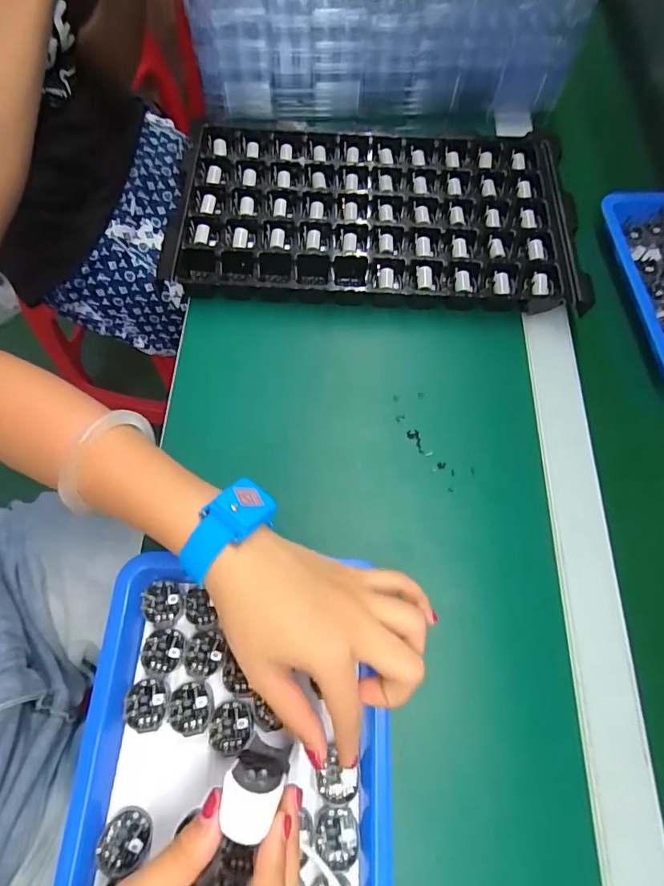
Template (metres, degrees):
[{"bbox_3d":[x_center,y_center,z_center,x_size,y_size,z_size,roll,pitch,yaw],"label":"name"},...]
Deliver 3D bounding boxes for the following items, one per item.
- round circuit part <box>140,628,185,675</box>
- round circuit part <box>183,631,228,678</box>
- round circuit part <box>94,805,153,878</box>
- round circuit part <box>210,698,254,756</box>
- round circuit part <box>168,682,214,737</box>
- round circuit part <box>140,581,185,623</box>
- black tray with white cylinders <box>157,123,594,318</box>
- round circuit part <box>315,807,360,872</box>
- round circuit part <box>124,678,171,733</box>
[{"bbox_3d":[-0.107,0.132,0.302,0.025,0.004,0.026,-1,66,-4],"label":"round circuit part"},{"bbox_3d":[-0.081,0.134,0.304,0.025,0.004,0.026,1,65,-3],"label":"round circuit part"},{"bbox_3d":[-0.114,0.219,0.263,0.027,0.004,0.029,7,52,-10],"label":"round circuit part"},{"bbox_3d":[-0.060,0.171,0.288,0.026,0.007,0.027,1,65,-3],"label":"round circuit part"},{"bbox_3d":[-0.086,0.162,0.291,0.026,0.005,0.028,-2,66,-4],"label":"round circuit part"},{"bbox_3d":[-0.110,0.103,0.312,0.026,0.007,0.025,1,65,-3],"label":"round circuit part"},{"bbox_3d":[0.037,-0.212,0.449,0.357,0.039,0.200,4,65,-1],"label":"black tray with white cylinders"},{"bbox_3d":[0.003,0.221,0.268,0.024,0.006,0.027,-6,66,-6],"label":"round circuit part"},{"bbox_3d":[-0.112,0.159,0.290,0.026,0.006,0.028,1,65,-3],"label":"round circuit part"}]

